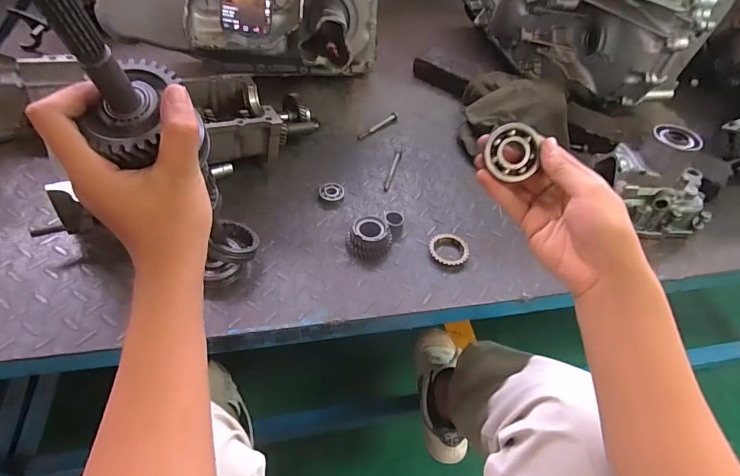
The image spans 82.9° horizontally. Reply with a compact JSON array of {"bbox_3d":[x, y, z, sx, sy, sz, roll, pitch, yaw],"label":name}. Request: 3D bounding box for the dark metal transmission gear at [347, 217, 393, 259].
[{"bbox_3d":[-0.002,-0.001,0.583,0.059,0.030,0.053,19,50,11],"label":"dark metal transmission gear"}]

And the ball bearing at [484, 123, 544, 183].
[{"bbox_3d":[0.131,-0.079,0.380,0.044,0.008,0.049,4,94,1],"label":"ball bearing"}]

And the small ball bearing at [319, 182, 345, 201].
[{"bbox_3d":[-0.060,-0.072,0.648,0.038,0.010,0.034,-1,49,-7],"label":"small ball bearing"}]

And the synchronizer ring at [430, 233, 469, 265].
[{"bbox_3d":[0.113,0.014,0.595,0.056,0.009,0.056,3,49,-3],"label":"synchronizer ring"}]

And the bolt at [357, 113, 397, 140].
[{"bbox_3d":[0.017,-0.209,0.784,0.015,0.010,0.104,37,55,24],"label":"bolt"}]

